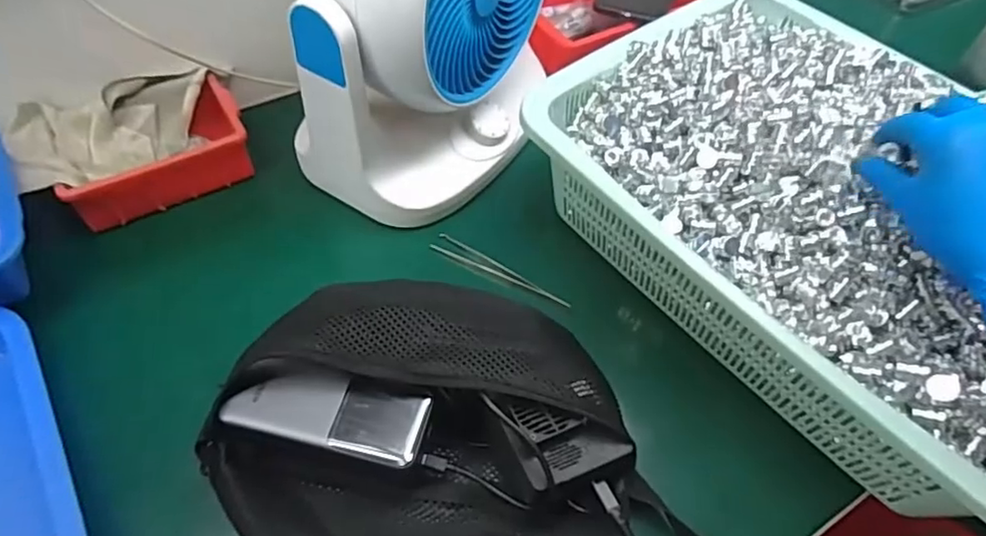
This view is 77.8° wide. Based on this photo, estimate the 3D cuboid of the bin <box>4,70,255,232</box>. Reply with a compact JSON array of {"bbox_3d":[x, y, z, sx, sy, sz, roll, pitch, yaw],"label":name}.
[{"bbox_3d":[-0.304,-0.105,0.528,0.167,0.058,0.100,-24,60,-19],"label":"bin"}]

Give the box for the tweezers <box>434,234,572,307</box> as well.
[{"bbox_3d":[0.007,0.001,0.516,0.128,0.009,0.017,25,57,14],"label":"tweezers"}]

